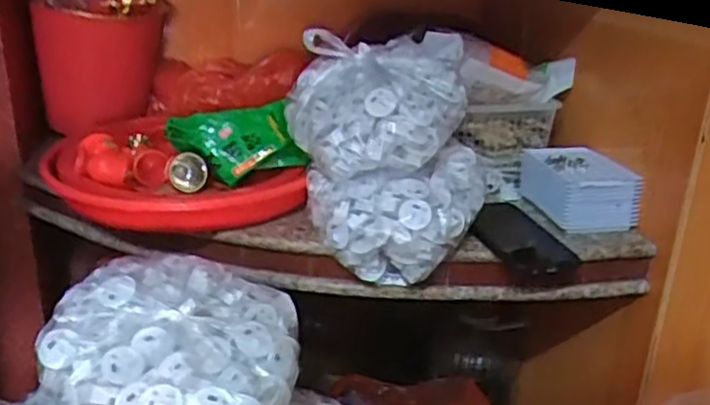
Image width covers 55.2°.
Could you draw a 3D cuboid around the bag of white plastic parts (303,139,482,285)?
[{"bbox_3d":[0.051,0.015,0.715,0.183,0.116,0.103,-1,22,-11],"label":"bag of white plastic parts"}]

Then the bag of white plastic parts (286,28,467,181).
[{"bbox_3d":[0.026,-0.107,0.706,0.174,0.126,0.116,-1,22,-11],"label":"bag of white plastic parts"}]

